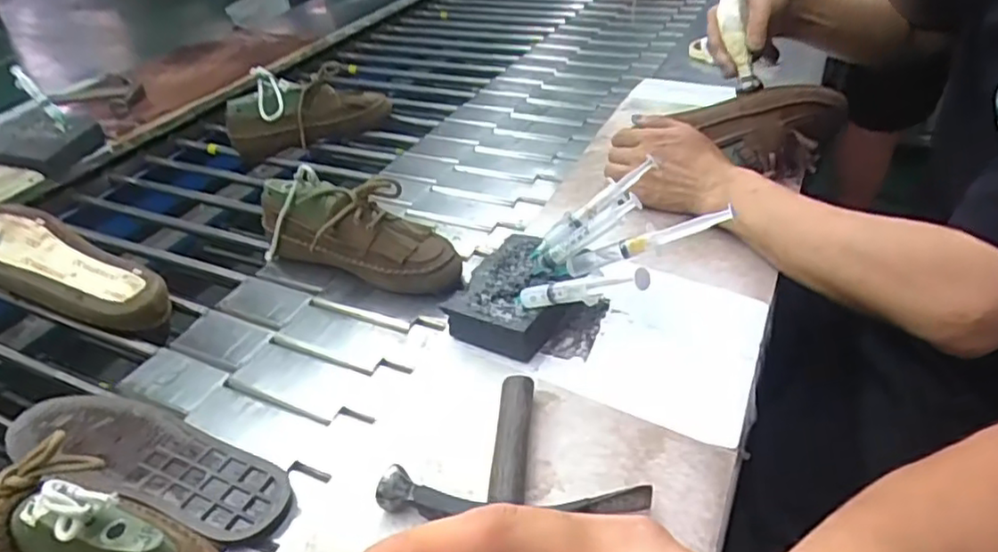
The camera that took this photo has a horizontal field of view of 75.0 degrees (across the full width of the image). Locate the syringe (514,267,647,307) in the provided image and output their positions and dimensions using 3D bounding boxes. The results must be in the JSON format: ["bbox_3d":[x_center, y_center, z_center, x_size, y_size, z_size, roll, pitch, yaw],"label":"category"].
[{"bbox_3d":[0.055,0.012,0.486,0.135,0.022,0.011,-12,21,49],"label":"syringe"}]

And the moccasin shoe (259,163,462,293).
[{"bbox_3d":[-0.159,-0.053,0.720,0.254,0.108,0.074,17,41,25],"label":"moccasin shoe"}]

